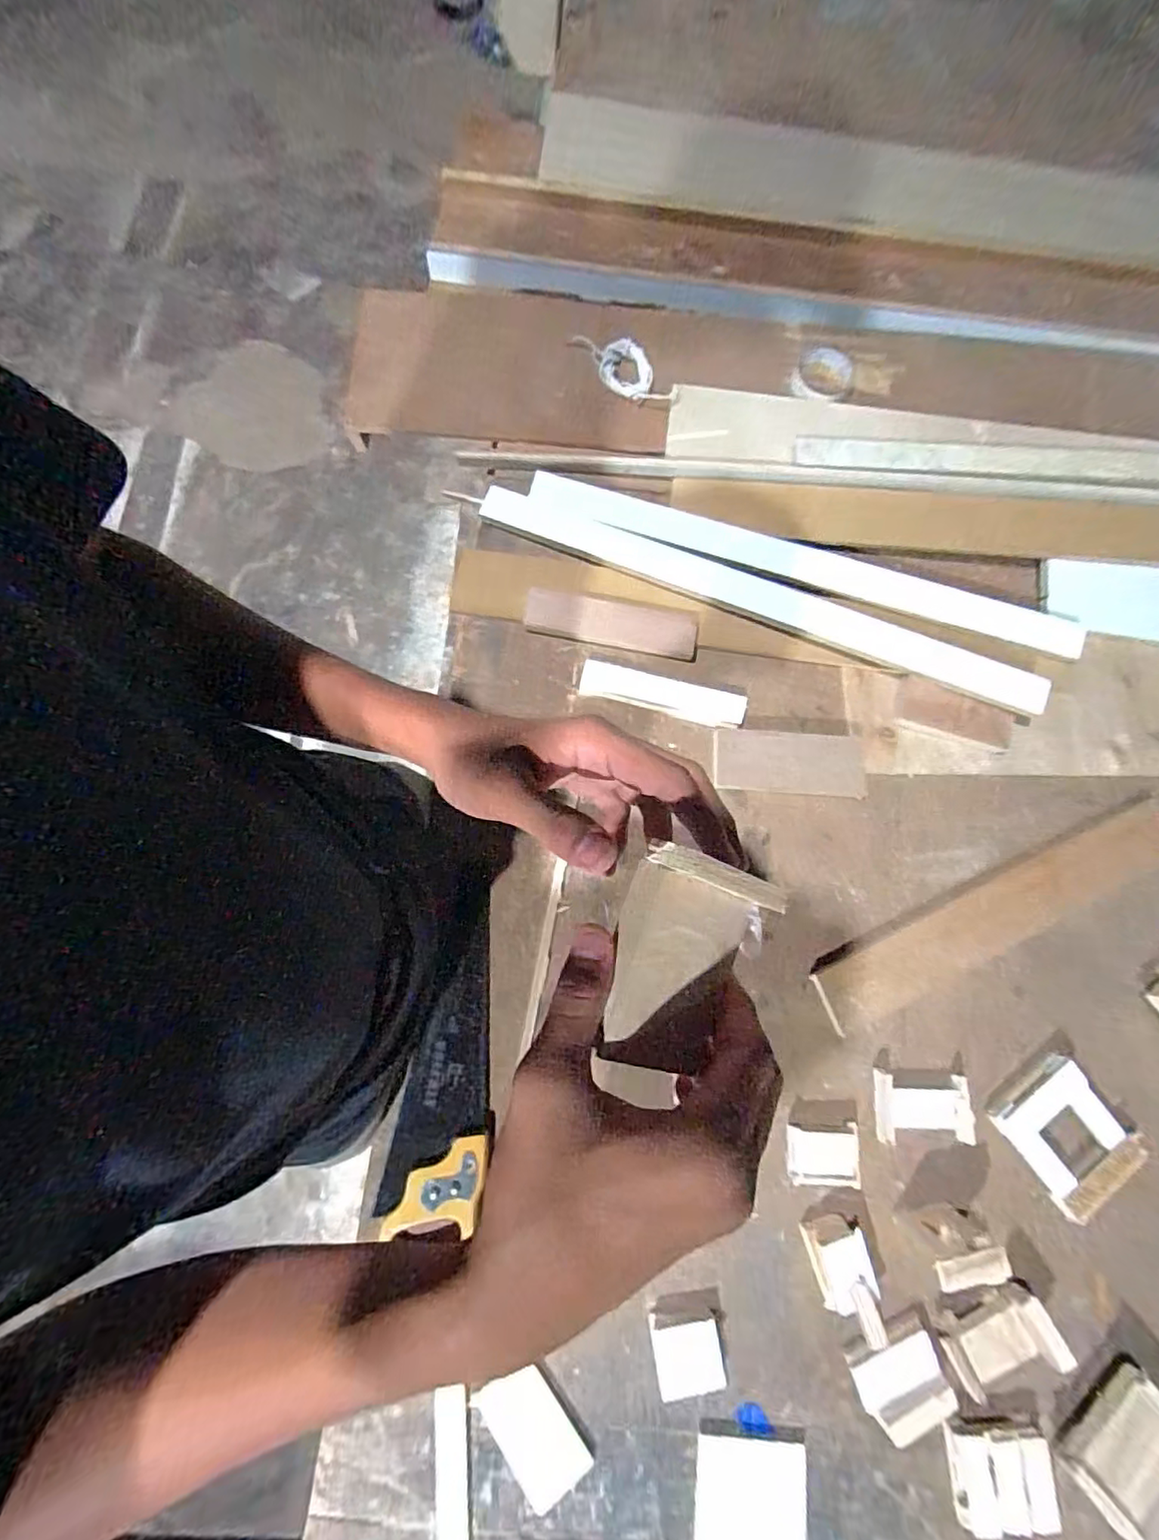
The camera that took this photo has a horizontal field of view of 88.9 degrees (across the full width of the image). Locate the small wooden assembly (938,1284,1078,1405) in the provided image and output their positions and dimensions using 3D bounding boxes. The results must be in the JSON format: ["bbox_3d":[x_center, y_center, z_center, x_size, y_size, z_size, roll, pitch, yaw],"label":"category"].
[{"bbox_3d":[0.398,0.541,0.557,0.100,0.027,0.055,-23,65,-5],"label":"small wooden assembly"}]

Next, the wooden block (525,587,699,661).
[{"bbox_3d":[0.040,-0.187,0.753,0.216,0.013,0.057,11,80,3],"label":"wooden block"}]

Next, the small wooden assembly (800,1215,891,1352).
[{"bbox_3d":[0.257,0.493,0.567,0.053,0.032,0.100,-13,76,-6],"label":"small wooden assembly"}]

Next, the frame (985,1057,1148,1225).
[{"bbox_3d":[0.508,0.381,0.621,0.108,0.033,0.129,-36,80,-11],"label":"frame"}]

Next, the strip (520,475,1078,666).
[{"bbox_3d":[0.278,-0.264,0.752,0.707,0.013,0.050,17,81,4],"label":"strip"}]

